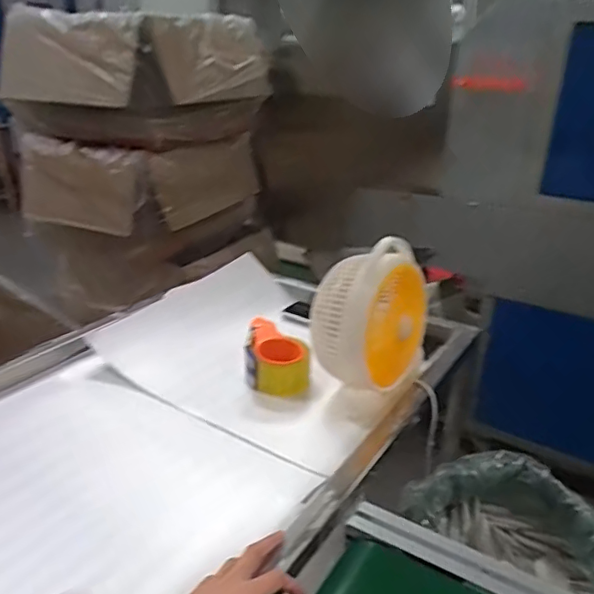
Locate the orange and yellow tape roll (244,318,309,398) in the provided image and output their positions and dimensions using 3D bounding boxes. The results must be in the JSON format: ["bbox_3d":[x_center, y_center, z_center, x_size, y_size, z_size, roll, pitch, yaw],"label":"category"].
[{"bbox_3d":[-0.031,0.102,0.929,0.105,0.065,0.140,0,23,-1],"label":"orange and yellow tape roll"}]

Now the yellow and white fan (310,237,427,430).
[{"bbox_3d":[0.108,0.038,0.855,0.137,0.221,0.167,14,26,27],"label":"yellow and white fan"}]

